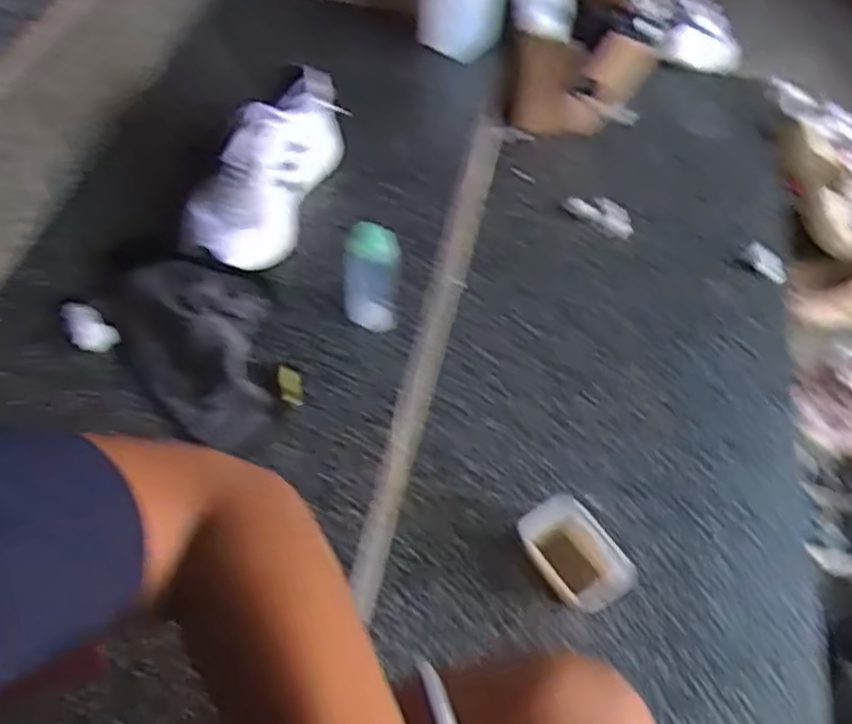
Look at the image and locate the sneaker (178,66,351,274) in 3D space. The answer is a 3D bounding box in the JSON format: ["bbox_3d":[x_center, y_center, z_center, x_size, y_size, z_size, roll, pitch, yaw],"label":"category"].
[{"bbox_3d":[-0.197,-0.228,0.921,0.107,0.114,0.277,16,55,10],"label":"sneaker"}]

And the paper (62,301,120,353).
[{"bbox_3d":[-0.357,-0.036,0.809,0.046,0.039,0.042,-25,58,-19],"label":"paper"}]

